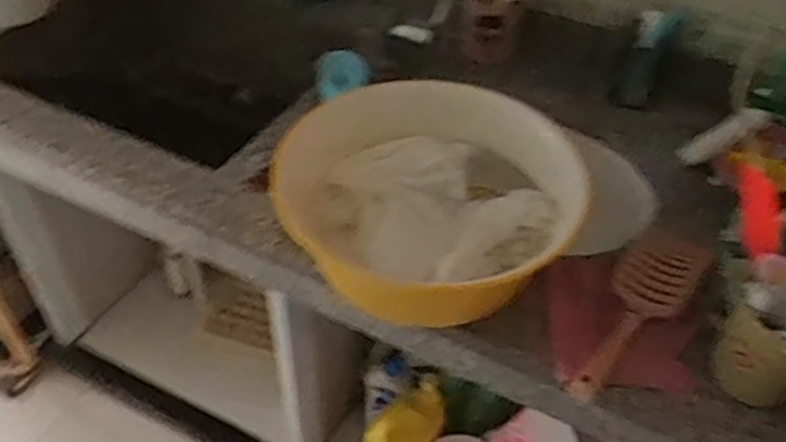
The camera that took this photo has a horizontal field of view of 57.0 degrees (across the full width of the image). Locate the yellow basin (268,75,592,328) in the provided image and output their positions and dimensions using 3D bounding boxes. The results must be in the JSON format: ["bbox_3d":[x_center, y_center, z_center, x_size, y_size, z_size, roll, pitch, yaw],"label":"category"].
[{"bbox_3d":[0.031,-0.026,0.775,0.306,0.103,0.269,13,46,11],"label":"yellow basin"}]

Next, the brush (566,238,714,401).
[{"bbox_3d":[0.246,0.096,0.752,0.078,0.046,0.237,33,53,28],"label":"brush"}]

